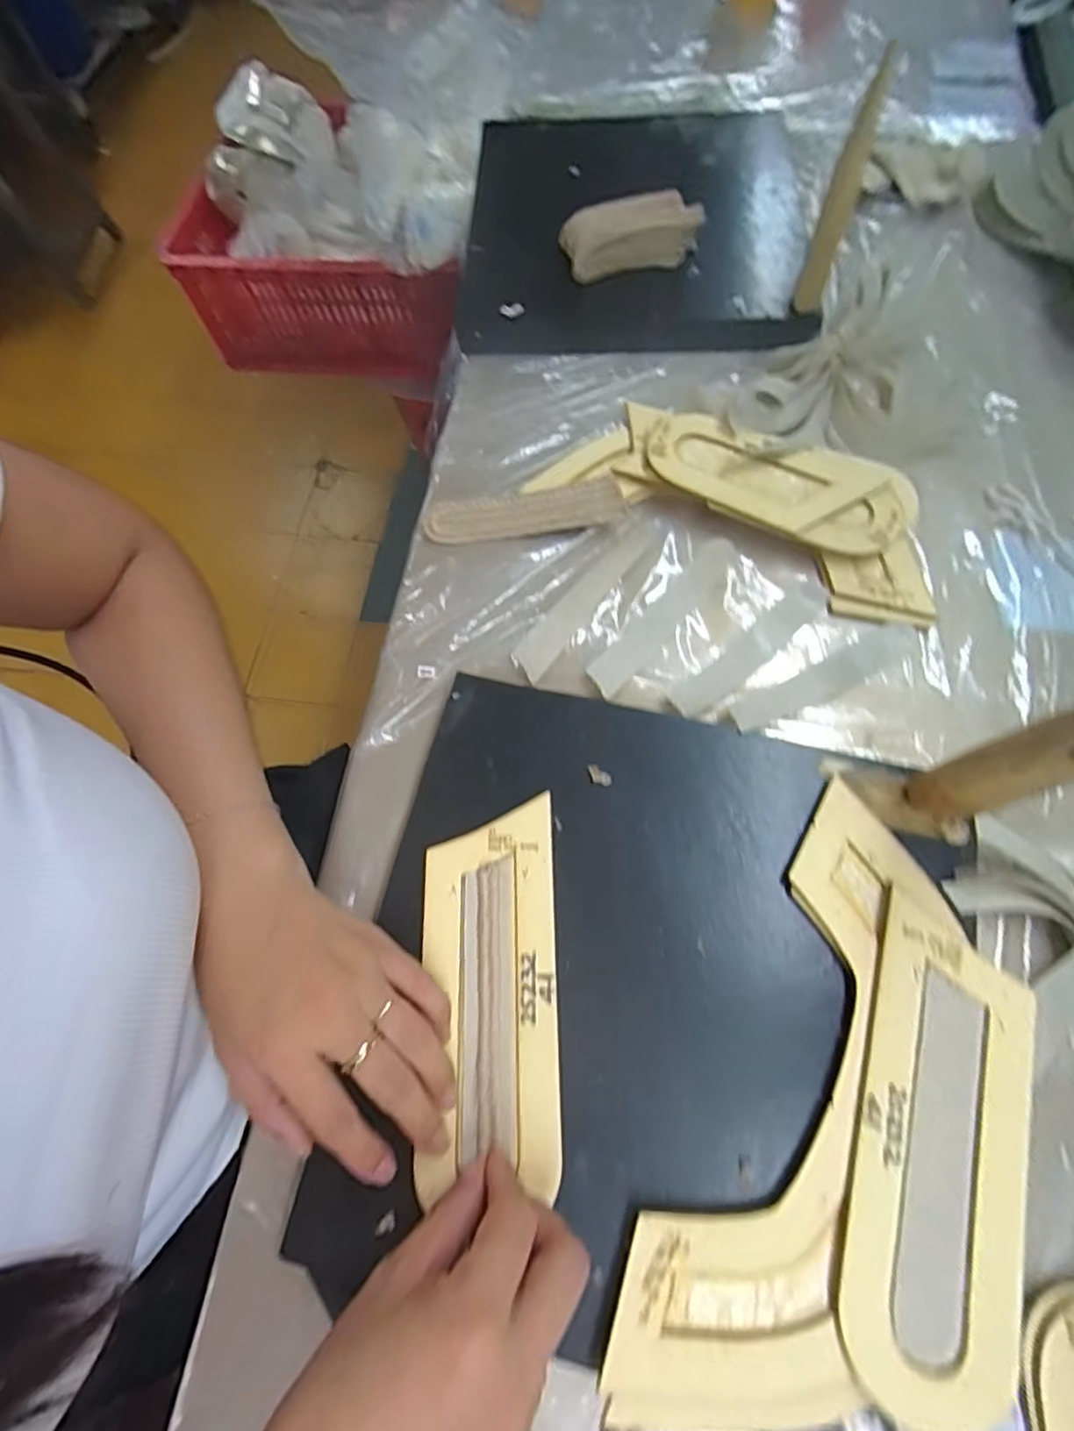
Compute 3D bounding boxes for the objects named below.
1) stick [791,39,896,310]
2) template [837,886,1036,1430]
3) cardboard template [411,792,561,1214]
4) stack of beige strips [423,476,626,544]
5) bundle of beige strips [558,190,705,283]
[{"bbox_3d":[0.213,-0.357,0.425,0.020,0.148,0.021,22,71,11],"label":"stick"},{"bbox_3d":[0.181,0.192,0.269,0.065,0.006,0.190,16,71,11],"label":"template"},{"bbox_3d":[-0.025,0.136,0.310,0.070,0.011,0.178,-3,67,2],"label":"cardboard template"},{"bbox_3d":[-0.010,-0.148,0.439,0.142,0.010,0.032,-6,93,7],"label":"stack of beige strips"},{"bbox_3d":[0.077,-0.402,0.507,0.107,0.043,0.051,-14,68,-3],"label":"bundle of beige strips"}]

